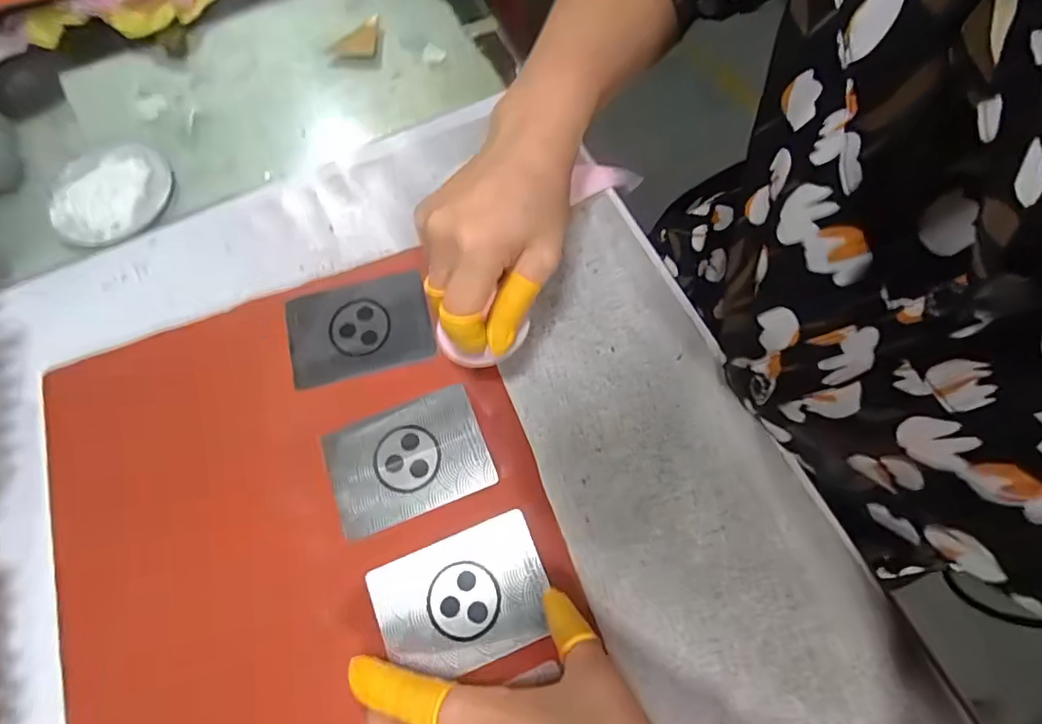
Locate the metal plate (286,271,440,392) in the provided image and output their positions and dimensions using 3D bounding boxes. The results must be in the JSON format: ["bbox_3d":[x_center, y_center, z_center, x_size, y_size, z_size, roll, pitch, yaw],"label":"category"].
[{"bbox_3d":[-0.099,-0.021,0.333,0.085,0.004,0.060,-12,72,-3],"label":"metal plate"}]

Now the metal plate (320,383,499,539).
[{"bbox_3d":[-0.064,0.055,0.304,0.087,0.004,0.061,-21,70,-4],"label":"metal plate"}]

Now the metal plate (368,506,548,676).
[{"bbox_3d":[-0.030,0.122,0.279,0.087,0.004,0.062,-21,73,-5],"label":"metal plate"}]

